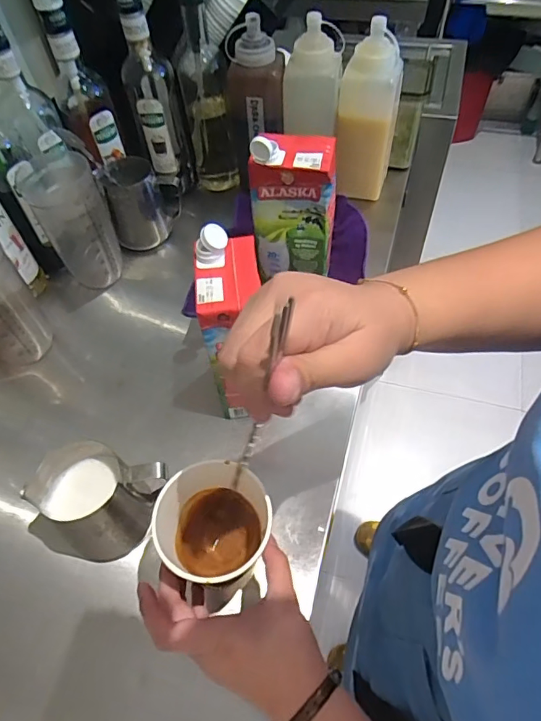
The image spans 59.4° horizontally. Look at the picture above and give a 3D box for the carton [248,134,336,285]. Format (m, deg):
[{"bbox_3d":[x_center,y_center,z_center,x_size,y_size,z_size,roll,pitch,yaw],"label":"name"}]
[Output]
[{"bbox_3d":[0.030,-0.191,0.592,0.096,0.185,0.062,9,57,11],"label":"carton"}]

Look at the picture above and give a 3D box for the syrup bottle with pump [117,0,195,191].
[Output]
[{"bbox_3d":[-0.177,-0.411,0.680,0.074,0.345,0.071,-12,55,-4],"label":"syrup bottle with pump"}]

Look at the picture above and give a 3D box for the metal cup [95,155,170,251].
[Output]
[{"bbox_3d":[-0.212,-0.243,0.732,0.079,0.121,0.079,-2,55,3],"label":"metal cup"}]

